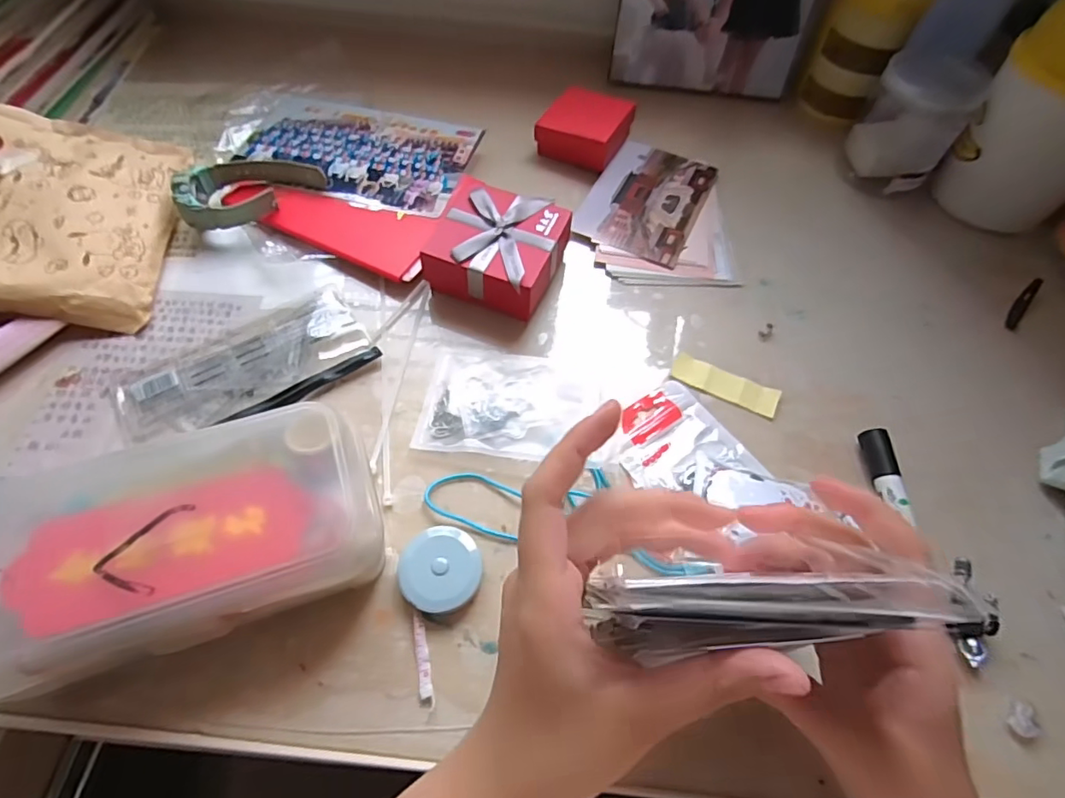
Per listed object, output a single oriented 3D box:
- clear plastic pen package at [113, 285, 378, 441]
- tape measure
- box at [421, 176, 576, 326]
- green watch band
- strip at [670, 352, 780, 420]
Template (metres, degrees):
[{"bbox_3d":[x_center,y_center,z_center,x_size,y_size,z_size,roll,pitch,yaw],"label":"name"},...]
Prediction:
[{"bbox_3d":[-0.205,-0.022,0.399,0.167,0.009,0.081,-32,66,-20],"label":"clear plastic pen package"},{"bbox_3d":[-0.049,0.118,0.317,0.047,0.014,0.089,-13,61,-10],"label":"tape measure"},{"bbox_3d":[-0.028,-0.120,0.439,0.097,0.050,0.096,16,60,7],"label":"box"},{"bbox_3d":[-0.246,-0.191,0.471,0.115,0.035,0.068,-28,65,-18],"label":"green watch band"},{"bbox_3d":[0.146,-0.011,0.414,0.079,0.005,0.024,26,62,12],"label":"strip"}]

